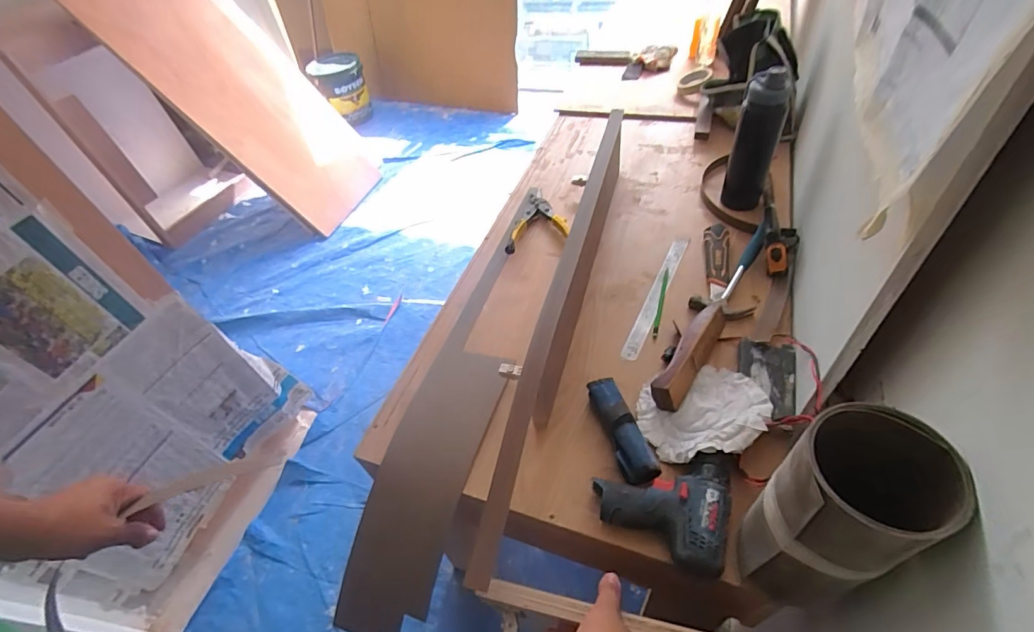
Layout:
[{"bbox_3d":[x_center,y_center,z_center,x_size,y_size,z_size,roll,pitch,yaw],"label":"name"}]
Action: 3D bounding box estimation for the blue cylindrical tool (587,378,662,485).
[{"bbox_3d":[0.150,0.161,0.676,0.053,0.047,0.164,-19,49,-8],"label":"blue cylindrical tool"}]

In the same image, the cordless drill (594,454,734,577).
[{"bbox_3d":[0.181,0.241,0.597,0.167,0.057,0.138,5,50,13],"label":"cordless drill"}]

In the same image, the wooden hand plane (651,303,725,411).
[{"bbox_3d":[0.270,0.055,0.735,0.052,0.059,0.206,25,57,27],"label":"wooden hand plane"}]

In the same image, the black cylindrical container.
[{"bbox_3d":[0.460,-0.334,0.912,0.074,0.254,0.068,7,51,15],"label":"black cylindrical container"}]

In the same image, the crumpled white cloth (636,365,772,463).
[{"bbox_3d":[0.267,0.131,0.678,0.175,0.046,0.154,-16,49,-5],"label":"crumpled white cloth"}]

